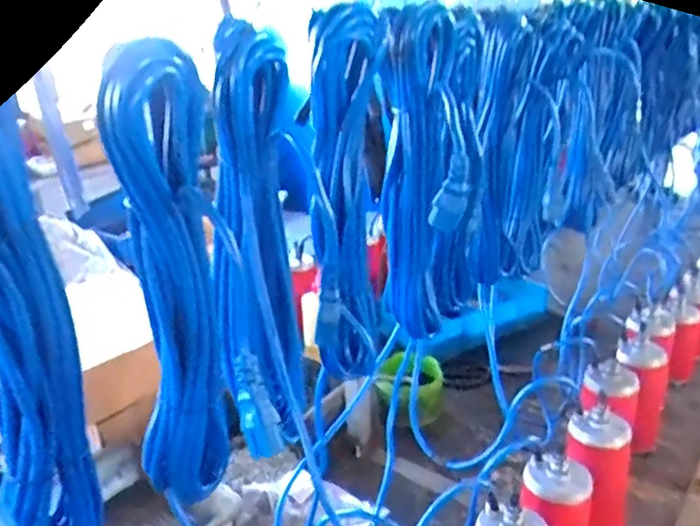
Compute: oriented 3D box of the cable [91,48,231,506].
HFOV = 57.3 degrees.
[{"bbox_3d":[-0.119,0.027,0.445,0.079,0.324,0.051,-9,22,-17],"label":"cable"}]

